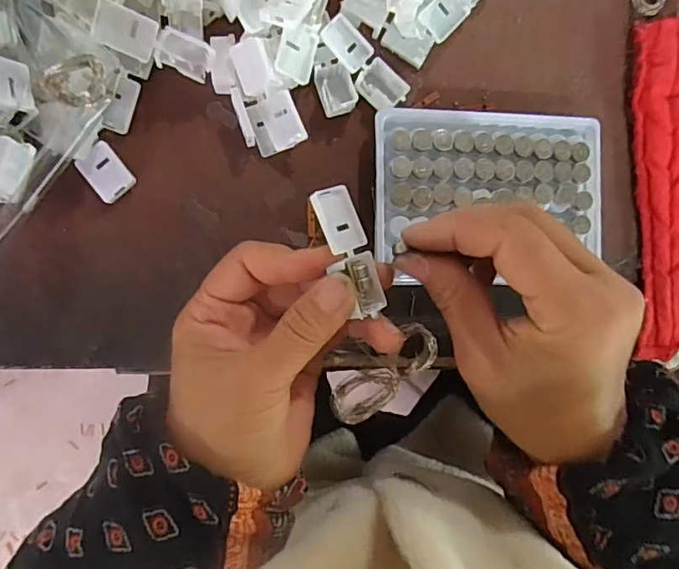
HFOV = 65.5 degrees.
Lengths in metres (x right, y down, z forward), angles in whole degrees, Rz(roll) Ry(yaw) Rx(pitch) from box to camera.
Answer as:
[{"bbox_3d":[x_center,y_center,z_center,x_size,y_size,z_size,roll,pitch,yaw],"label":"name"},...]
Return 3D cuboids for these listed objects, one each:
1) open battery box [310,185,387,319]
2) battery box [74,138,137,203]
[{"bbox_3d":[0.003,-0.013,0.227,0.021,0.013,0.056,-24,94,-41],"label":"open battery box"},{"bbox_3d":[-0.120,-0.057,0.271,0.020,0.006,0.027,-41,96,-7],"label":"battery box"}]

